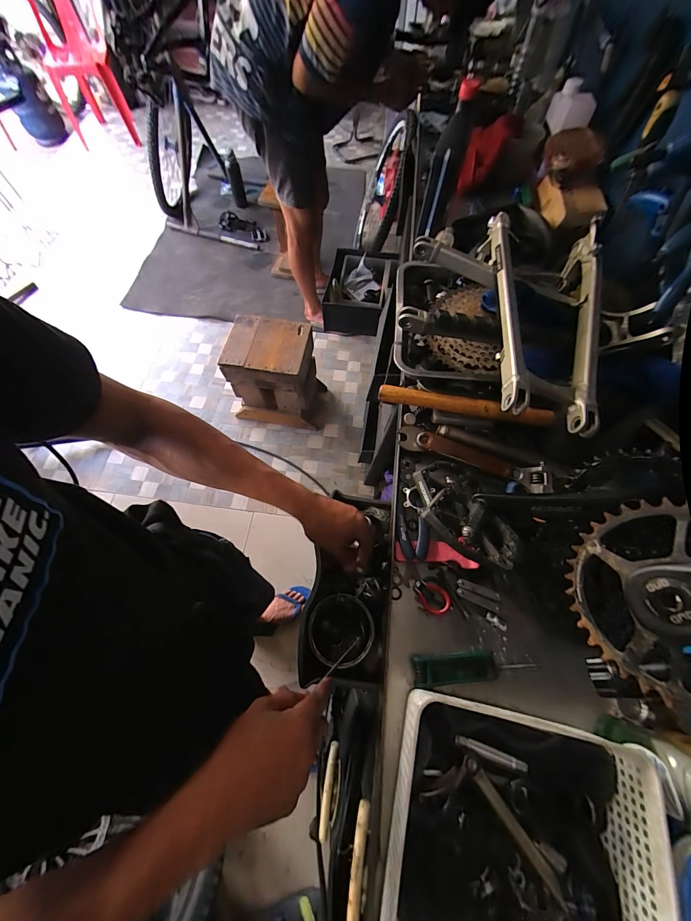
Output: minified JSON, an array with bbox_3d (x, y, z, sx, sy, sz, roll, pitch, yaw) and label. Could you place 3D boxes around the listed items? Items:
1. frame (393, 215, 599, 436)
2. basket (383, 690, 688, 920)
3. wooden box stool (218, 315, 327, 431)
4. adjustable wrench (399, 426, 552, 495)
[{"bbox_3d":[0.236,-0.237,0.514,0.331,0.121,0.420,18,67,7],"label":"frame"},{"bbox_3d":[0.168,0.434,0.309,0.264,0.079,0.328,10,66,3],"label":"basket"},{"bbox_3d":[-0.285,-0.353,1.407,0.342,0.407,0.267,12,66,4],"label":"wooden box stool"},{"bbox_3d":[0.206,-0.003,0.524,0.239,0.018,0.041,21,67,8],"label":"adjustable wrench"}]

